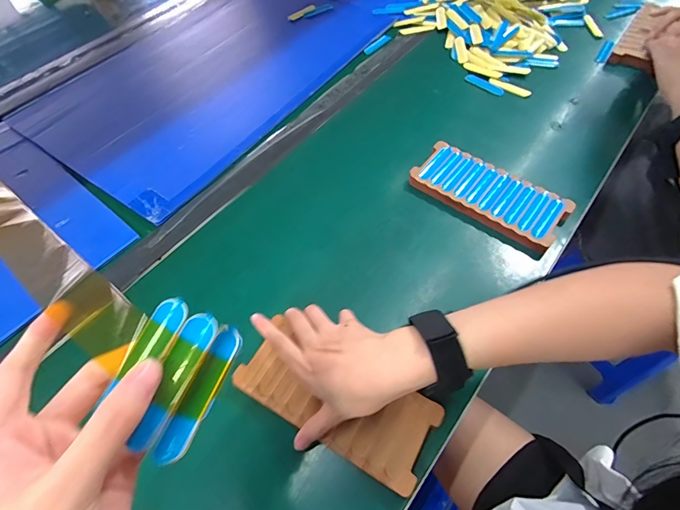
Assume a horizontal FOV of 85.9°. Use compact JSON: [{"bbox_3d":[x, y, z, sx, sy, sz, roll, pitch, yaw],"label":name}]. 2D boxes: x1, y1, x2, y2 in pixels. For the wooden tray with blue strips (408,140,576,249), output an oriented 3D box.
[{"bbox_3d":[0.173,-0.072,0.434,0.169,0.026,0.077,35,67,20],"label":"wooden tray with blue strips"}]

